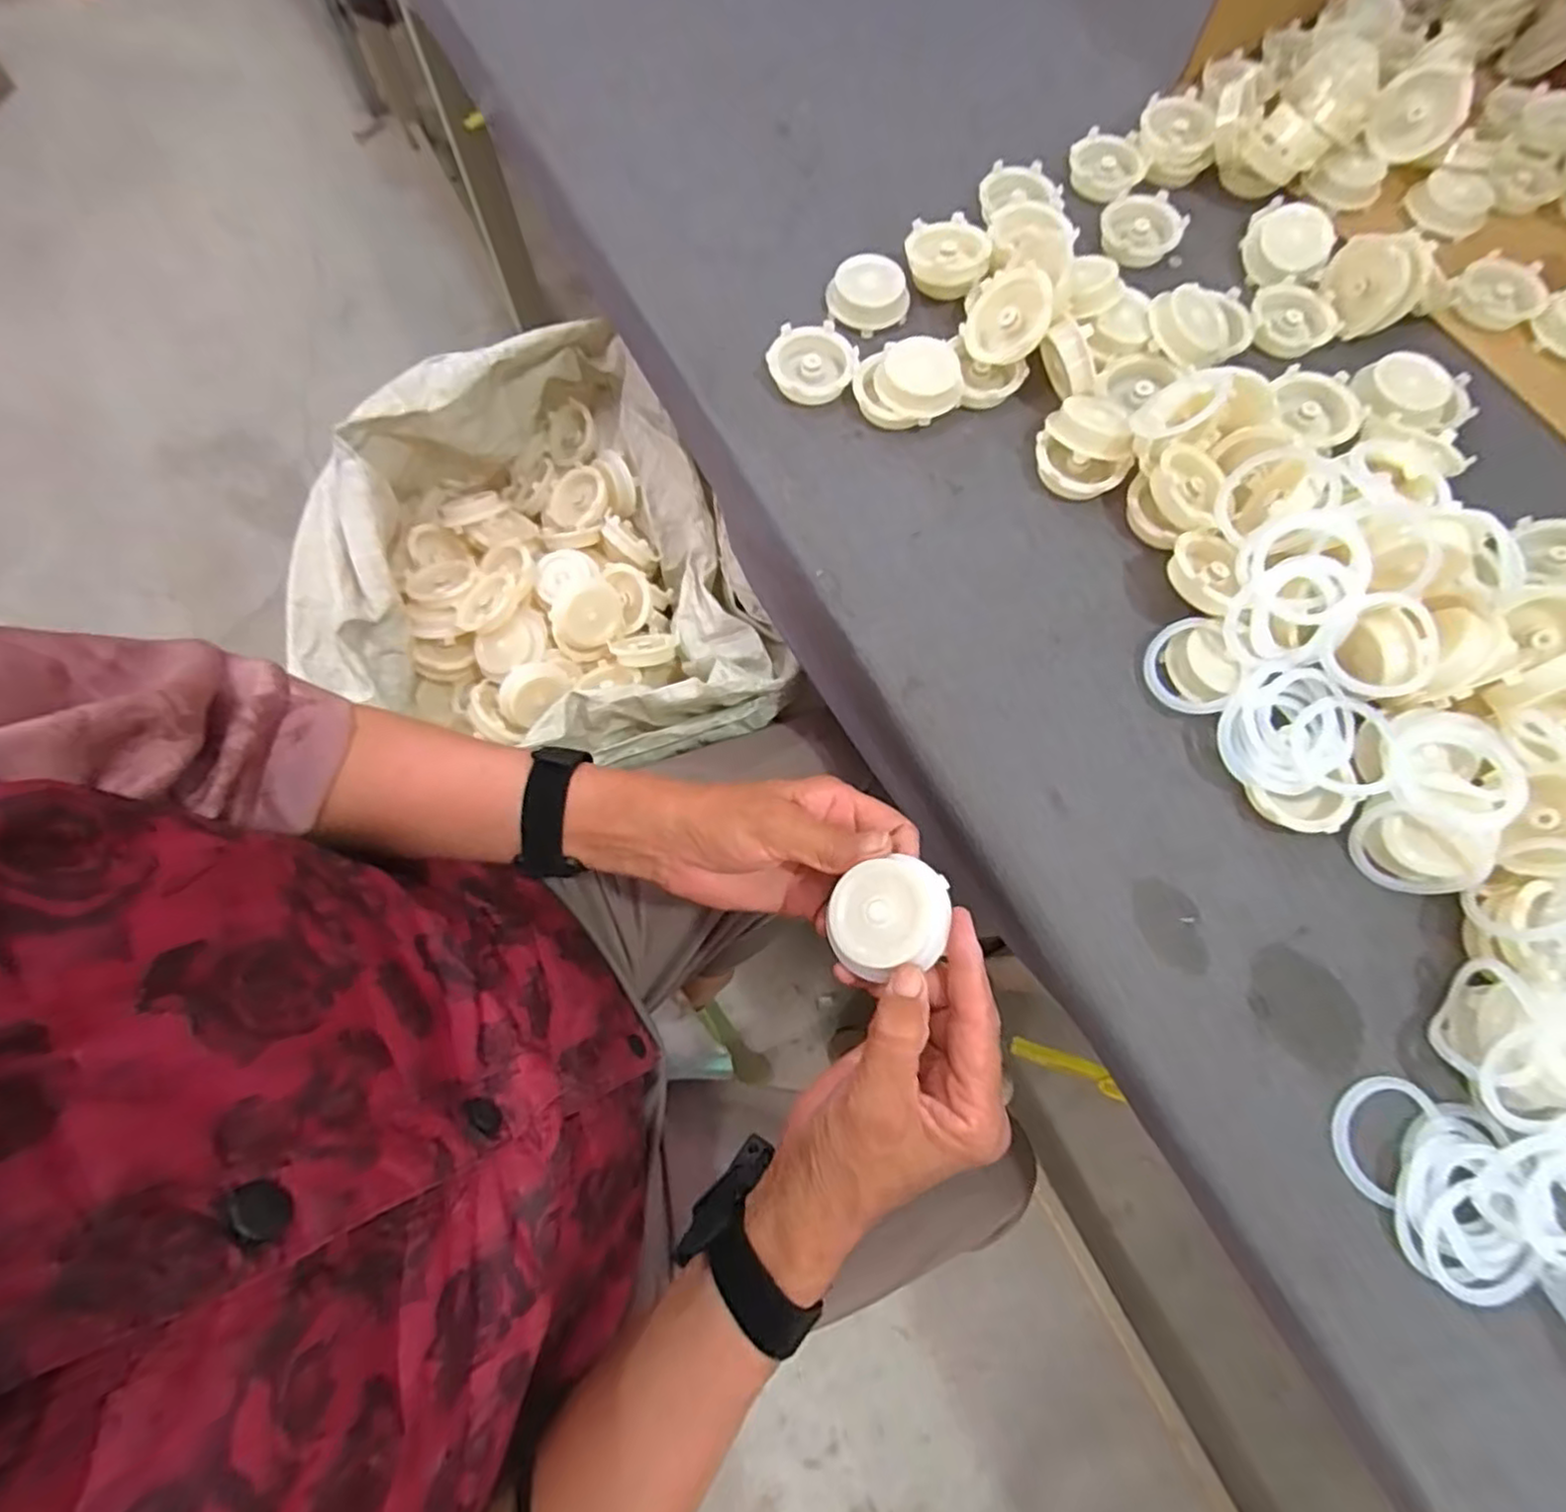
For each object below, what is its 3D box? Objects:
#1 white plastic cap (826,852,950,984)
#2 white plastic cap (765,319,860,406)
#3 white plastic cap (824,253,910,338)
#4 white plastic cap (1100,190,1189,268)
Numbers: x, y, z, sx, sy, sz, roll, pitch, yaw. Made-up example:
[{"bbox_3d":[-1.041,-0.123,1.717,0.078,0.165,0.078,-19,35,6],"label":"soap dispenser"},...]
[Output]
[{"bbox_3d":[0.049,0.074,0.320,0.055,0.017,0.046,-23,60,15],"label":"white plastic cap"},{"bbox_3d":[0.020,-0.268,0.478,0.059,0.014,0.057,0,73,-1],"label":"white plastic cap"},{"bbox_3d":[0.060,-0.329,0.493,0.057,0.017,0.057,7,74,1],"label":"white plastic cap"},{"bbox_3d":[0.270,-0.396,0.522,0.056,0.012,0.054,0,73,-1],"label":"white plastic cap"}]

